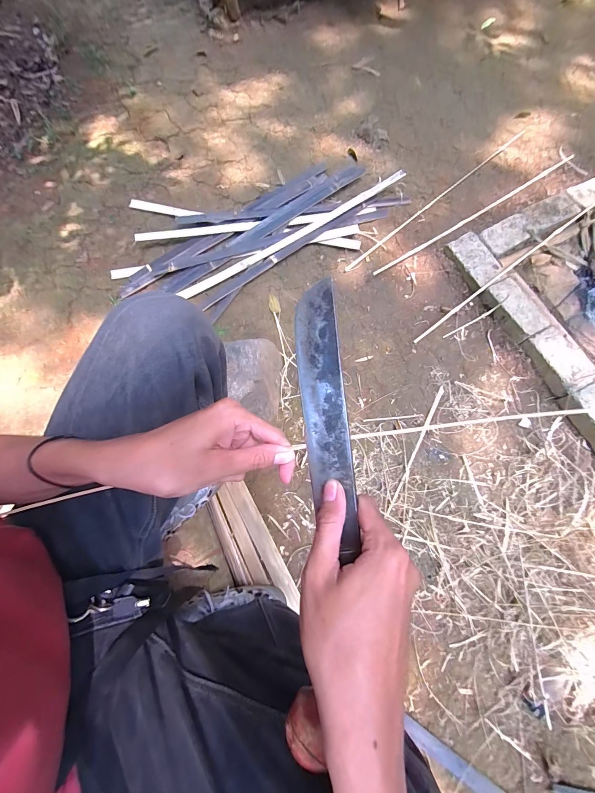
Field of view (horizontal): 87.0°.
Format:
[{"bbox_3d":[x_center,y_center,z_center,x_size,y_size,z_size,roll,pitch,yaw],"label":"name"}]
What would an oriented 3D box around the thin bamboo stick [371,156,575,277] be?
[{"bbox_3d":[0.719,-0.723,1.207,1.075,0.015,0.024,-33,76,-11],"label":"thin bamboo stick"}]

